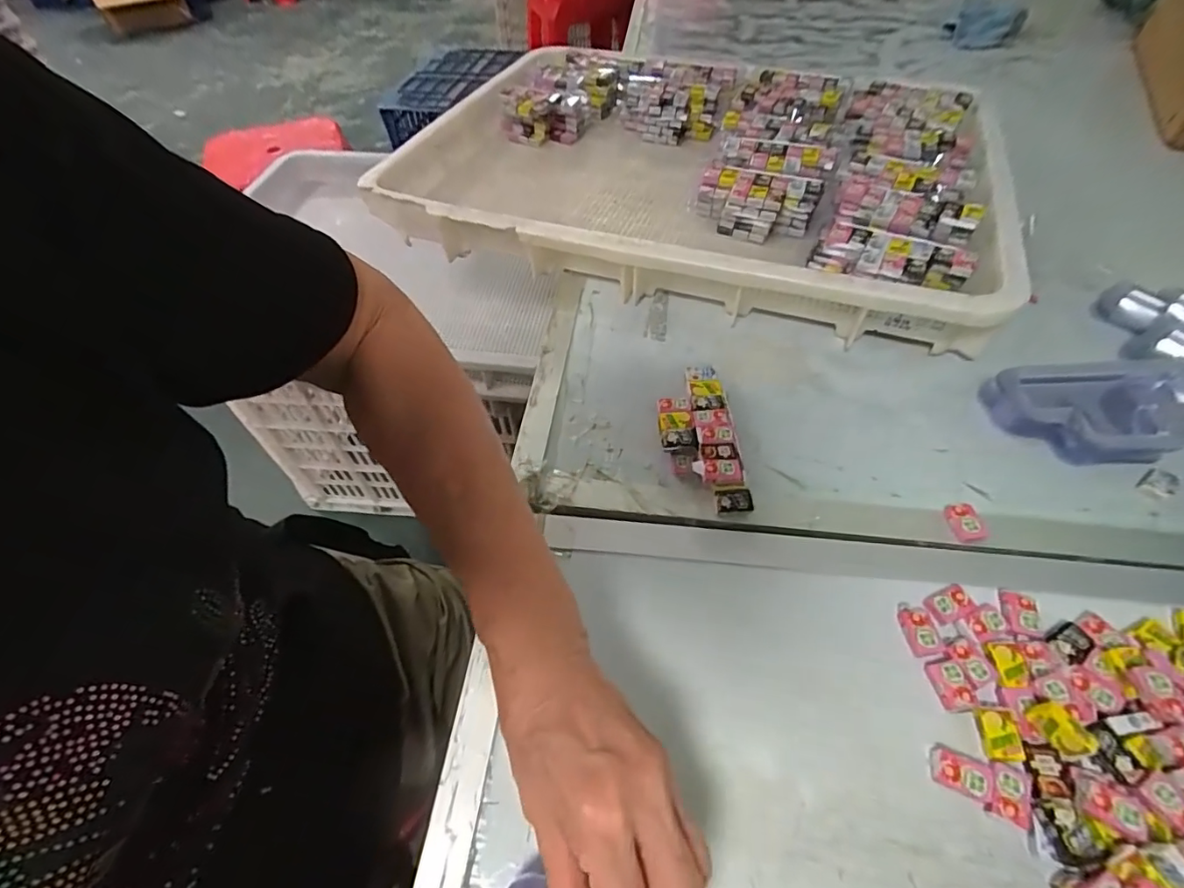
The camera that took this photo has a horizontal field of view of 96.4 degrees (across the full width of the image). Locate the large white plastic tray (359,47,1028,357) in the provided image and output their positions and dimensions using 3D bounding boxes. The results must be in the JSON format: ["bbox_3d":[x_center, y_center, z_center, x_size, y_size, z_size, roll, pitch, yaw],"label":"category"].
[{"bbox_3d":[0.111,-0.313,0.606,0.618,0.073,0.431,17,56,15],"label":"large white plastic tray"}]

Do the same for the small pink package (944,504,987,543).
[{"bbox_3d":[0.255,0.053,0.361,0.019,0.008,0.027,-3,53,1],"label":"small pink package"}]

